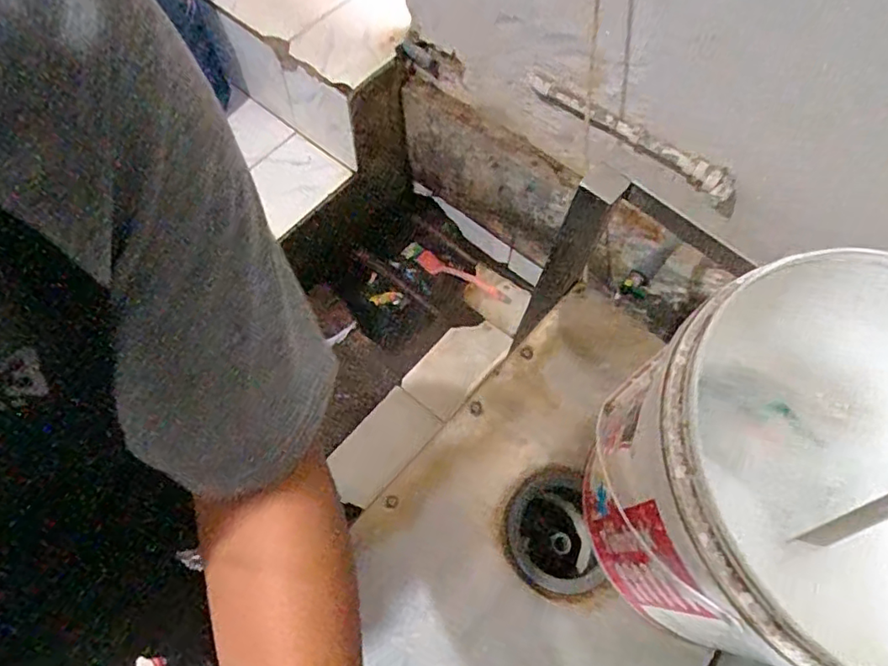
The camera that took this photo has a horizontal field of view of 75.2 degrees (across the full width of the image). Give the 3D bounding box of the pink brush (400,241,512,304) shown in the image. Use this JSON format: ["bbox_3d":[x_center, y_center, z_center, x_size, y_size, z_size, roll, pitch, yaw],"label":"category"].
[{"bbox_3d":[0.034,-0.181,1.692,0.403,0.054,0.050,28,67,32],"label":"pink brush"}]

